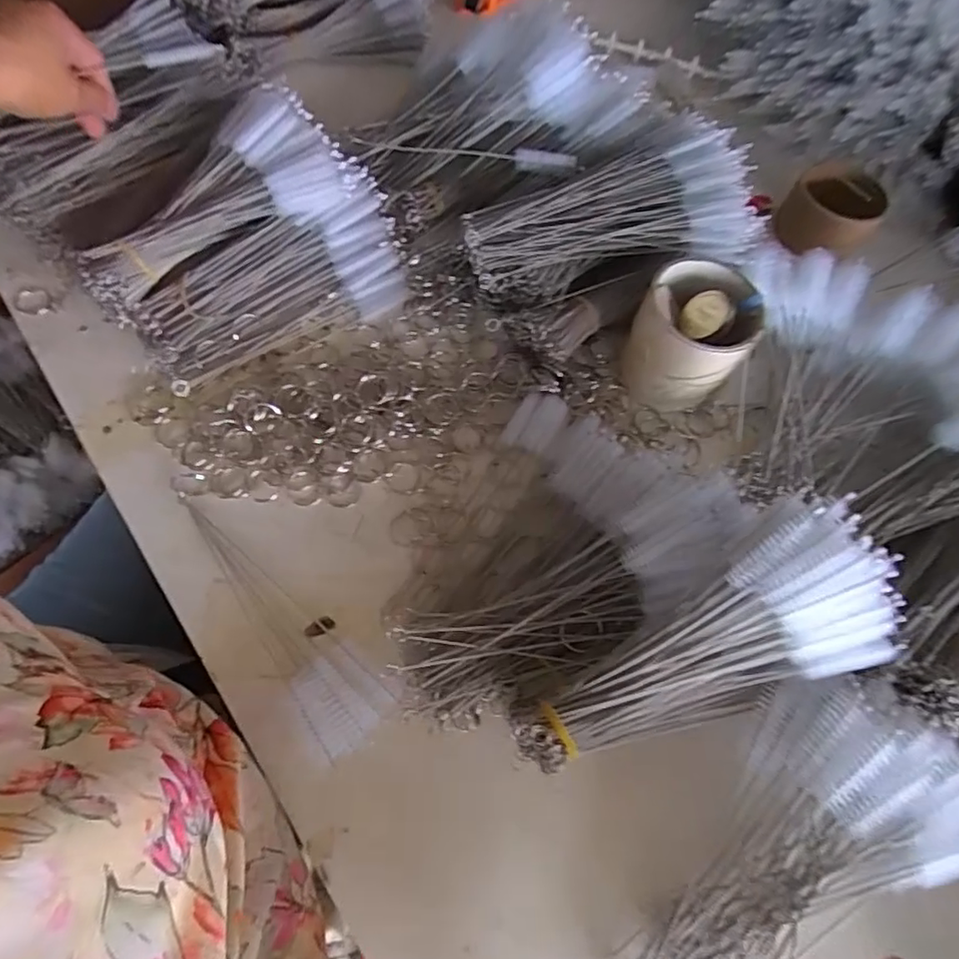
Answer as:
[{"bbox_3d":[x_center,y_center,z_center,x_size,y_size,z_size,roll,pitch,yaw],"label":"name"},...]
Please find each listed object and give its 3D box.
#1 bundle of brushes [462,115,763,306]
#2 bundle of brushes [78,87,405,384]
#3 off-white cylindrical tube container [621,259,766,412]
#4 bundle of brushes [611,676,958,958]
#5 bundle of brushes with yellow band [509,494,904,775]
[{"bbox_3d":[0.098,-0.200,0.451,0.216,0.042,0.121,-16,68,6],"label":"bundle of brushes"},{"bbox_3d":[-0.167,-0.172,0.440,0.174,0.069,0.209,35,67,11],"label":"bundle of brushes"},{"bbox_3d":[0.154,-0.104,0.441,0.078,0.076,0.081,1,67,-2],"label":"off-white cylindrical tube container"},{"bbox_3d":[0.168,0.213,0.312,0.233,0.045,0.130,-45,75,-3],"label":"bundle of brushes"},{"bbox_3d":[0.120,0.092,0.315,0.197,0.058,0.094,-32,71,6],"label":"bundle of brushes with yellow band"}]

